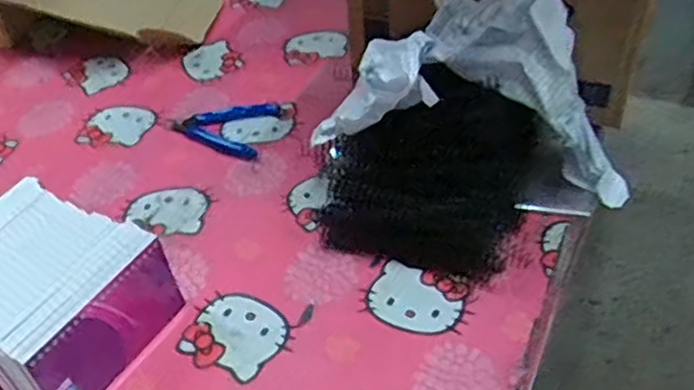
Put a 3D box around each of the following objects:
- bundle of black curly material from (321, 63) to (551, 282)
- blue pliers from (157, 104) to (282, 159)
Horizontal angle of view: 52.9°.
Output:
[{"bbox_3d":[0.069,-0.027,0.612,0.174,0.116,0.143,13,46,18],"label":"bundle of black curly material"},{"bbox_3d":[-0.145,-0.079,0.766,0.129,0.012,0.082,12,46,17],"label":"blue pliers"}]

